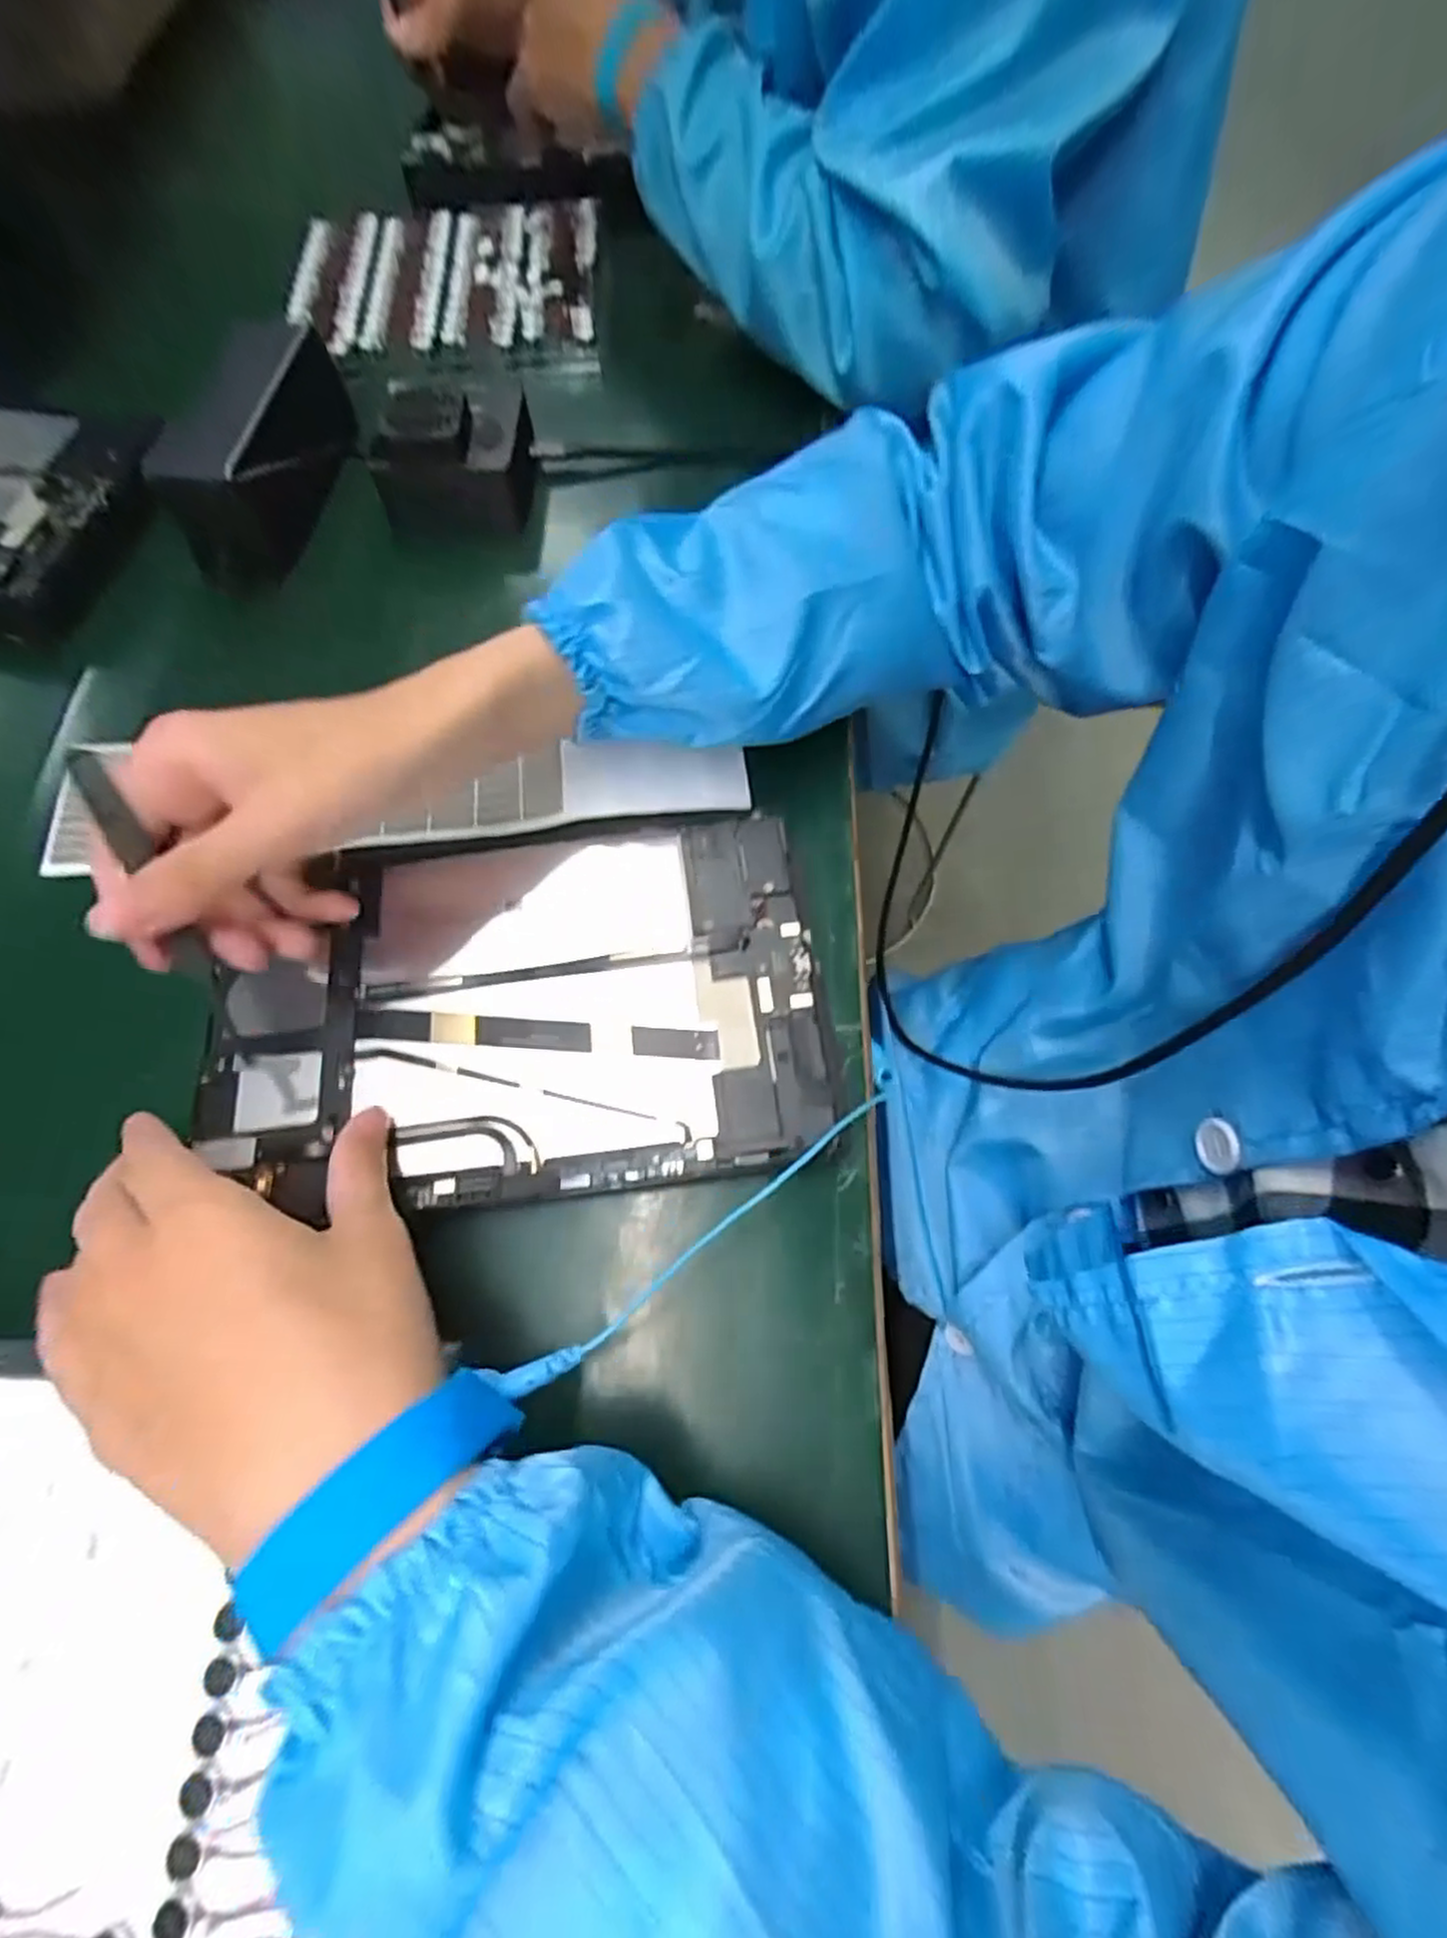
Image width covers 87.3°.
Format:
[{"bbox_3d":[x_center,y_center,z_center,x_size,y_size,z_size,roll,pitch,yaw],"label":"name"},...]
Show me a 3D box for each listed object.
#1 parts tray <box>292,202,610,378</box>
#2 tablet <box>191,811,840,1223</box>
[{"bbox_3d":[-0.176,-0.425,0.473,0.190,0.025,0.155,-4,66,-1],"label":"parts tray"},{"bbox_3d":[-0.082,0.012,0.298,0.234,0.015,0.150,-6,68,-1],"label":"tablet"}]

